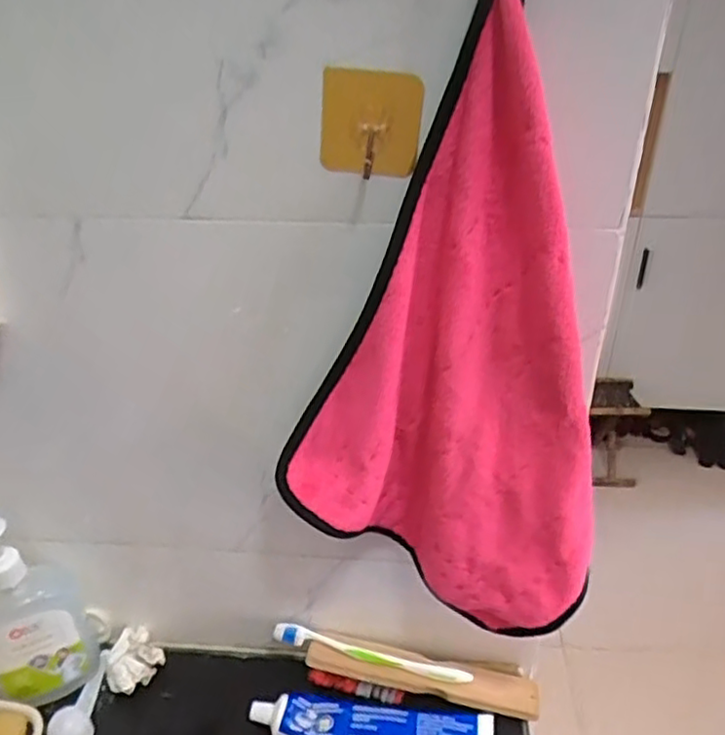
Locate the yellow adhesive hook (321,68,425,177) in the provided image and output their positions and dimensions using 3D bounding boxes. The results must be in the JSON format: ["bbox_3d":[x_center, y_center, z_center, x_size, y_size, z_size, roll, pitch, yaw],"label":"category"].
[{"bbox_3d":[0.006,-0.144,0.396,0.060,0.061,0.027,3,36,-3],"label":"yellow adhesive hook"}]

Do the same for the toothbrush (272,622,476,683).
[{"bbox_3d":[0.009,0.259,0.600,0.180,0.010,0.017,13,33,5],"label":"toothbrush"}]

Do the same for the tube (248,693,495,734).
[{"bbox_3d":[0.009,0.306,0.563,0.203,0.021,0.046,4,32,8],"label":"tube"}]

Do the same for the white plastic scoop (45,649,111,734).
[{"bbox_3d":[-0.253,0.300,0.594,0.033,0.022,0.085,-1,31,-1],"label":"white plastic scoop"}]

